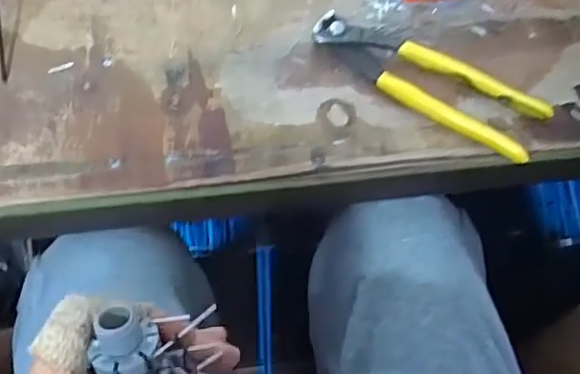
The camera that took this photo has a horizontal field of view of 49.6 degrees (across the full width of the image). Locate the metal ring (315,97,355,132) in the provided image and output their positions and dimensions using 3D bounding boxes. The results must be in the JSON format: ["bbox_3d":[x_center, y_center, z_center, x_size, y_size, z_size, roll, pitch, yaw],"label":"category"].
[{"bbox_3d":[0.031,-0.049,0.418,0.025,0.004,0.026,2,62,-3],"label":"metal ring"}]

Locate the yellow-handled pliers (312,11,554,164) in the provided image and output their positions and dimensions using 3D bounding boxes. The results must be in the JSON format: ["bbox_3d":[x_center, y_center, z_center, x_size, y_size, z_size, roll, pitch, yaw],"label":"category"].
[{"bbox_3d":[0.087,-0.074,0.419,0.166,0.016,0.042,30,64,12],"label":"yellow-handled pliers"}]

